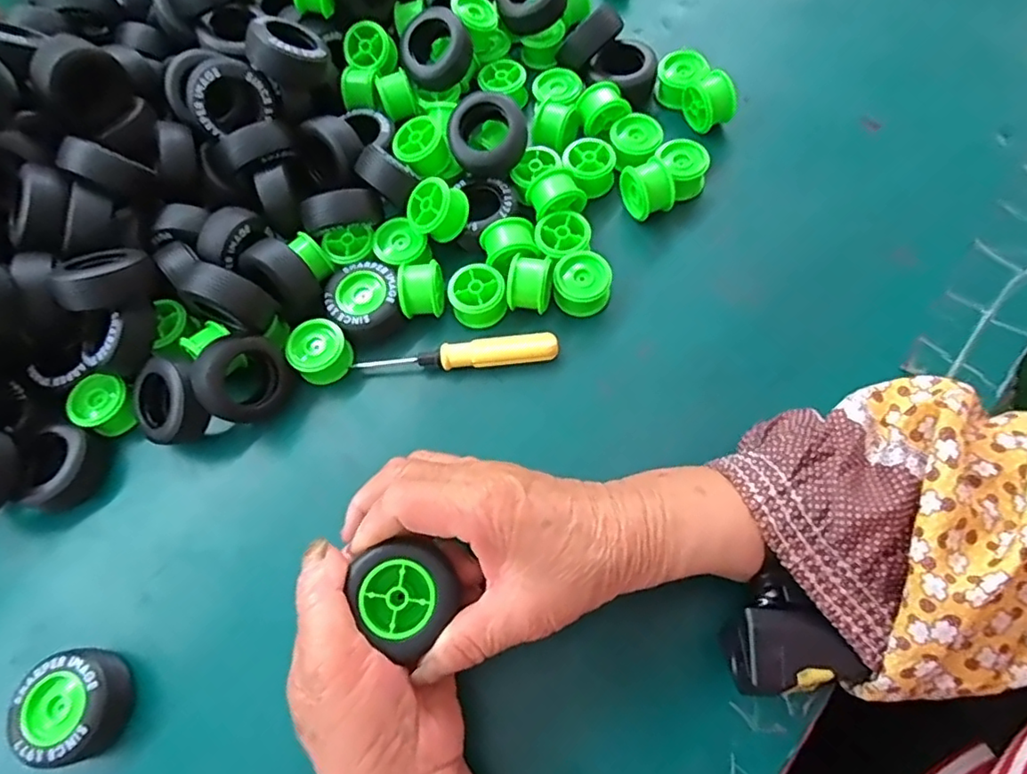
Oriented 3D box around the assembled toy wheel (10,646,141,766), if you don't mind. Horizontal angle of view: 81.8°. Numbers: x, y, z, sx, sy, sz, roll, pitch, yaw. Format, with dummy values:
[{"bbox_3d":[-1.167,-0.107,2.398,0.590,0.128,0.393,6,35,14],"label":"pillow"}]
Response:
[{"bbox_3d":[-0.212,0.155,0.288,0.047,0.026,0.047,-2,67,5],"label":"assembled toy wheel"}]

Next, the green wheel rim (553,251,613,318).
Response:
[{"bbox_3d":[0.041,-0.062,0.357,0.033,0.021,0.032,-2,67,5],"label":"green wheel rim"}]

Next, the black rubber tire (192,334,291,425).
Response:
[{"bbox_3d":[-0.154,-0.004,0.335,0.048,0.024,0.046,-36,110,-33],"label":"black rubber tire"}]

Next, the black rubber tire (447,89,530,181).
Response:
[{"bbox_3d":[-0.016,-0.159,0.377,0.048,0.025,0.050,-9,101,1],"label":"black rubber tire"}]

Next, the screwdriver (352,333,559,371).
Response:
[{"bbox_3d":[-0.032,-0.017,0.349,0.116,0.013,0.014,-7,67,3],"label":"screwdriver"}]

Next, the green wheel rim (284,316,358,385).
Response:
[{"bbox_3d":[-0.114,-0.020,0.351,0.033,0.019,0.033,-2,67,5],"label":"green wheel rim"}]

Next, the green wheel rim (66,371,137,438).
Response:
[{"bbox_3d":[-0.241,0.011,0.351,0.028,0.024,0.032,9,71,5],"label":"green wheel rim"}]

